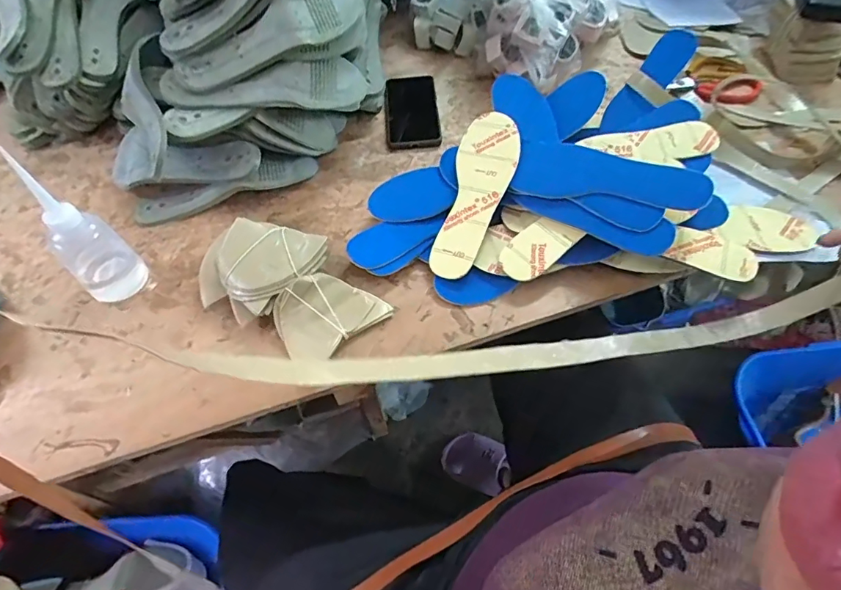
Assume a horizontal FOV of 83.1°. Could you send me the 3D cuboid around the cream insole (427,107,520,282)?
[{"bbox_3d":[0.067,-0.120,0.552,0.070,0.005,0.211,10,74,20],"label":"cream insole"}]

